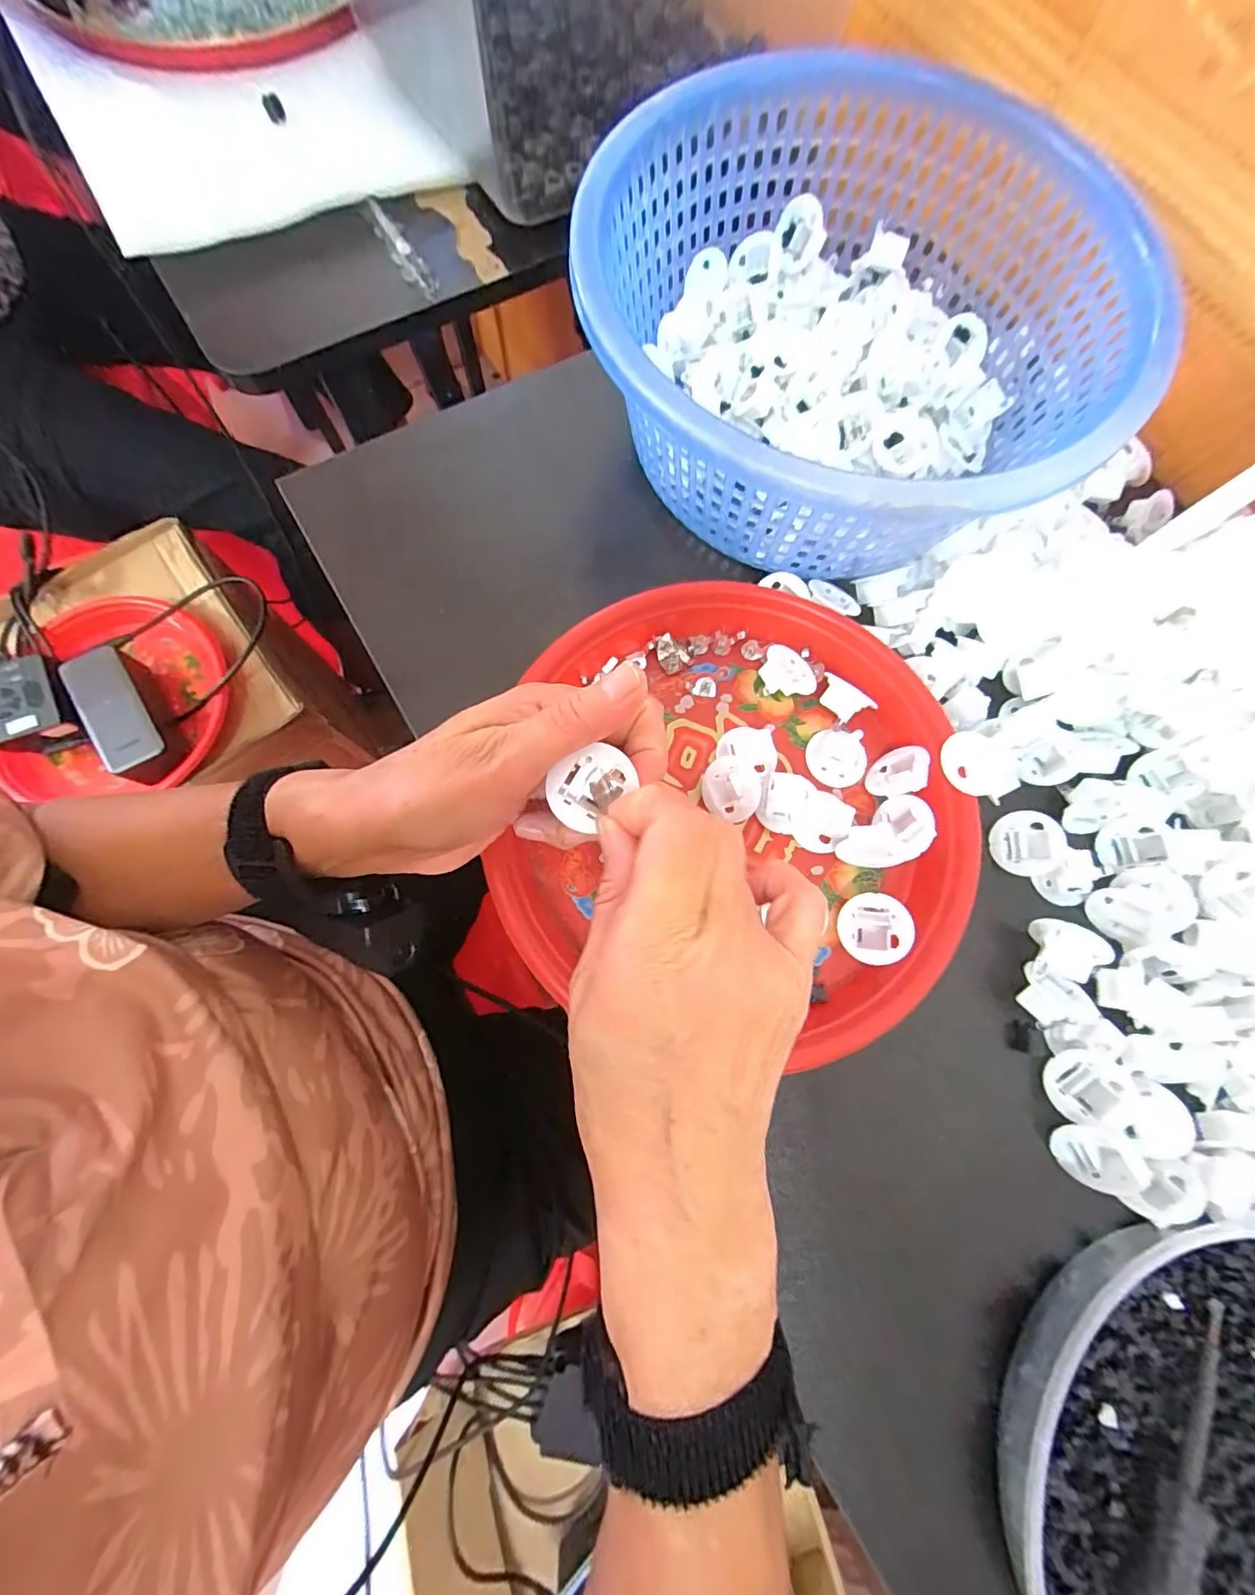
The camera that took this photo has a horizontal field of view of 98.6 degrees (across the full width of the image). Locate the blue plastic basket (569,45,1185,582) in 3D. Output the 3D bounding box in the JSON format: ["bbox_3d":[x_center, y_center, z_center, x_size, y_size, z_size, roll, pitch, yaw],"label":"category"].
[{"bbox_3d":[0.112,-0.236,0.295,0.266,0.102,0.268,0,76,-2],"label":"blue plastic basket"}]

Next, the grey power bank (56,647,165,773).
[{"bbox_3d":[-0.501,-0.085,0.525,0.049,0.010,0.110,-26,105,-31],"label":"grey power bank"}]

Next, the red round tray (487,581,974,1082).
[{"bbox_3d":[0.056,-0.003,0.280,0.228,0.027,0.238,3,76,-1],"label":"red round tray"}]

